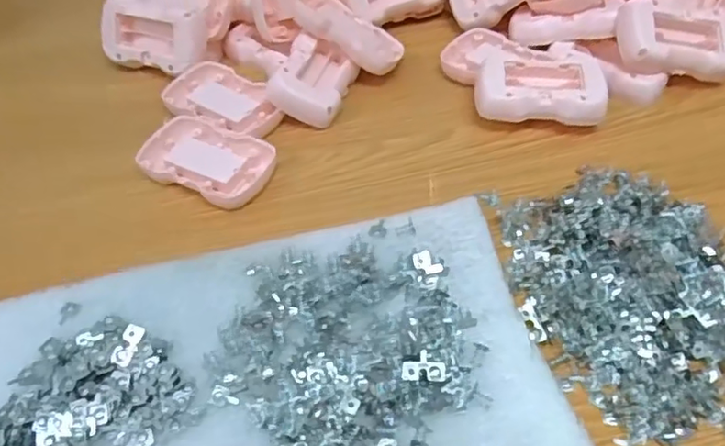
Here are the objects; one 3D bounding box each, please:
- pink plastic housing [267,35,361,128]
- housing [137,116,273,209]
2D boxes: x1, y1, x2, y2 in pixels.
[{"bbox_3d":[-0.036,-0.105,0.445,0.051,0.022,0.071,26,49,-8],"label":"pink plastic housing"},{"bbox_3d":[-0.104,-0.041,0.409,0.084,0.016,0.053,20,55,19],"label":"housing"}]

